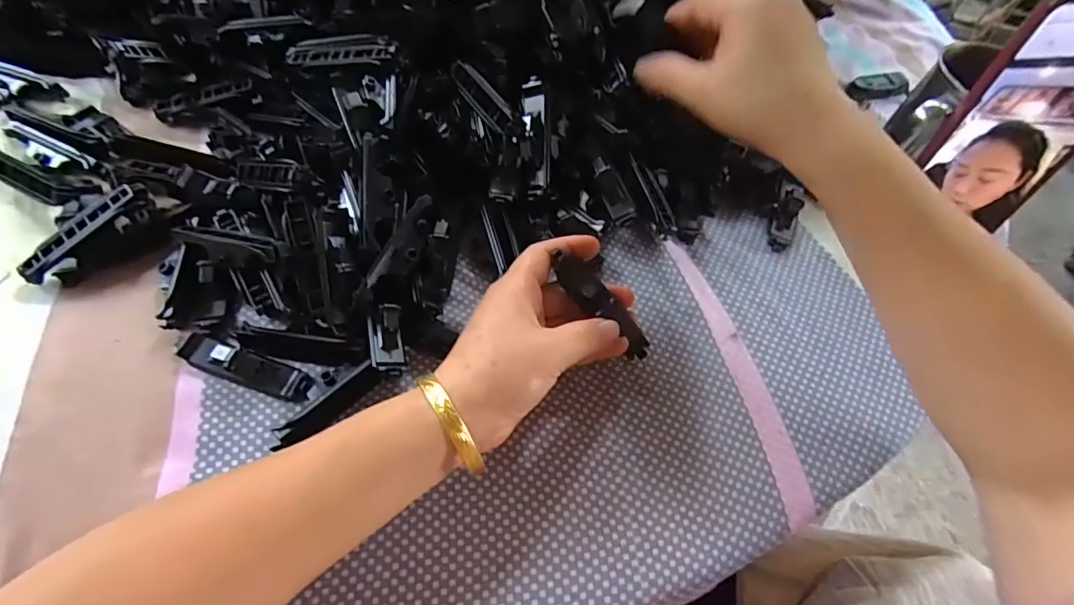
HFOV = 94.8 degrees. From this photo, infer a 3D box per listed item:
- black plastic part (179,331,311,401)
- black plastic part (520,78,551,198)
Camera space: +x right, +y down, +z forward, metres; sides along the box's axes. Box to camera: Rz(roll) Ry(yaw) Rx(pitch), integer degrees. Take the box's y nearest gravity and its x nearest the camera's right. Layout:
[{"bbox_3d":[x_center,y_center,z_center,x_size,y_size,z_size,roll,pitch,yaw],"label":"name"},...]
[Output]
[{"bbox_3d":[-0.164,0.035,0.277,0.081,0.014,0.017,17,60,6],"label":"black plastic part"},{"bbox_3d":[0.000,-0.111,0.331,0.019,0.015,0.079,-2,88,-5],"label":"black plastic part"}]

